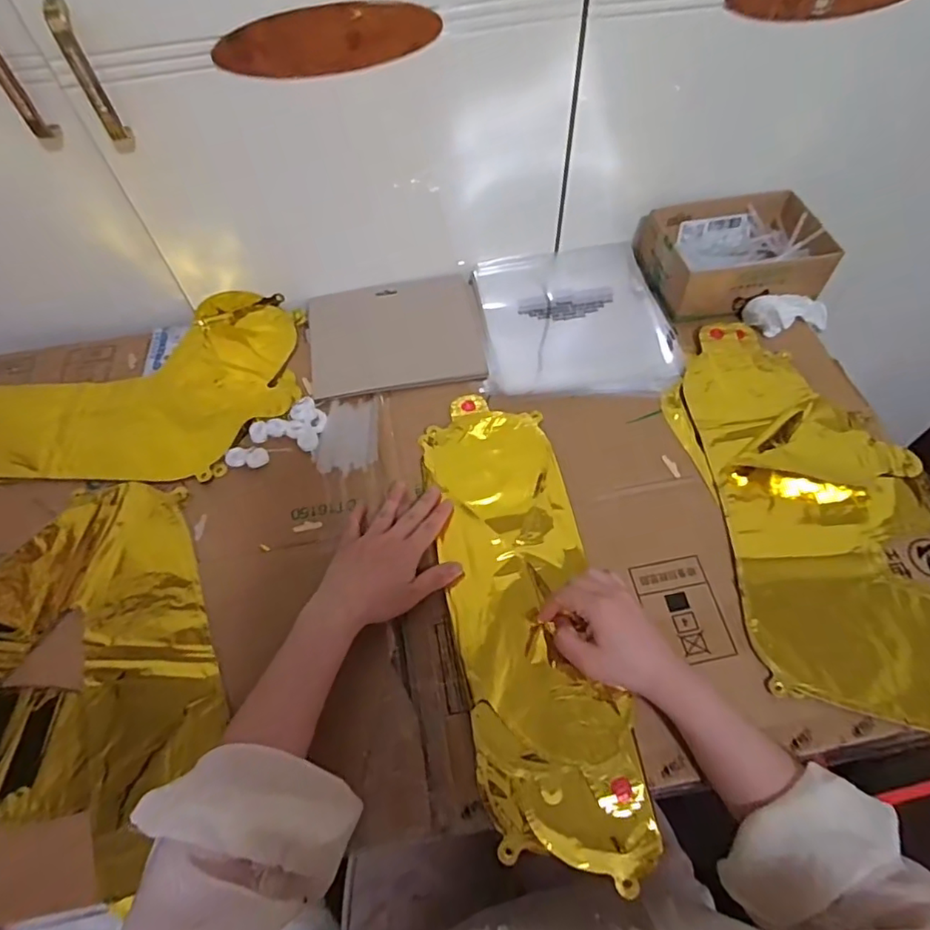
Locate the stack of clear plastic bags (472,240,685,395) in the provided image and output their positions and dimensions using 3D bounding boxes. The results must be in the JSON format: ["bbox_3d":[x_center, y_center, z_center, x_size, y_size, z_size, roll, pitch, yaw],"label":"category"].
[{"bbox_3d":[0.127,-0.175,0.658,0.217,0.021,0.214,-2,58,2],"label":"stack of clear plastic bags"}]

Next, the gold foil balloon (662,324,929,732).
[{"bbox_3d":[0.330,0.034,0.526,0.217,0.015,0.421,-11,58,-4],"label":"gold foil balloon"}]

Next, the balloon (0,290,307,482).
[{"bbox_3d":[-0.387,-0.082,0.628,0.396,0.007,0.248,-7,58,-2],"label":"balloon"}]

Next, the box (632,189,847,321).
[{"bbox_3d":[0.313,-0.248,0.668,0.187,0.063,0.130,-6,58,-1],"label":"box"}]

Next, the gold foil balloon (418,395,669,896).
[{"bbox_3d":[0.050,0.113,0.506,0.128,0.013,0.416,-10,60,-4],"label":"gold foil balloon"}]

